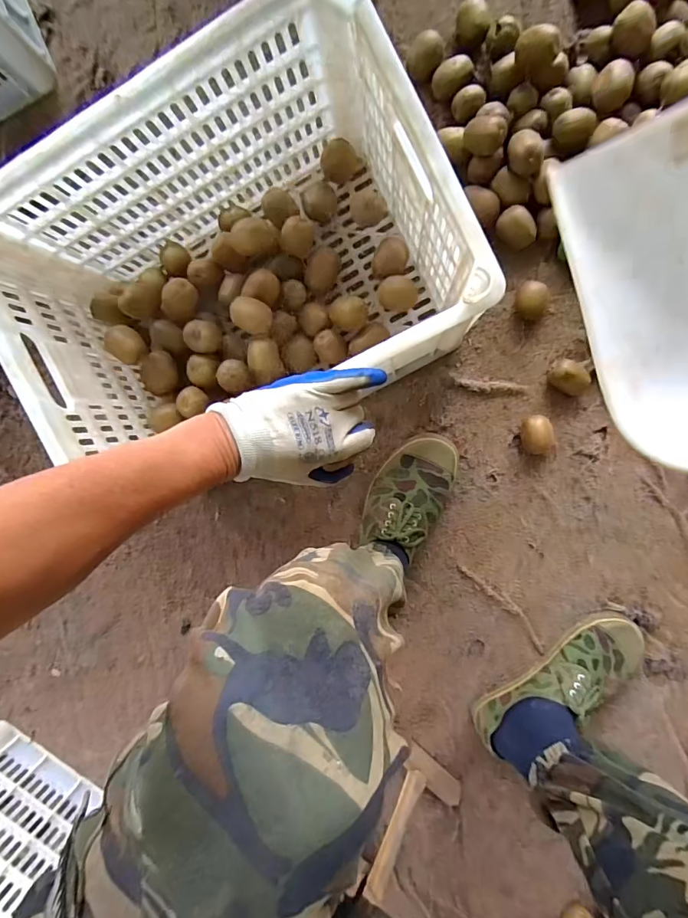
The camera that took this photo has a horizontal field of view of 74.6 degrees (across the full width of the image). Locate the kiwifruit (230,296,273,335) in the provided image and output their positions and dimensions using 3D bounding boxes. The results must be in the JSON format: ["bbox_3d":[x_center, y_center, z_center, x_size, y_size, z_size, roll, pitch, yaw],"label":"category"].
[{"bbox_3d":[-0.121,-0.190,0.601,0.046,0.045,0.042,1,95,6],"label":"kiwifruit"}]

